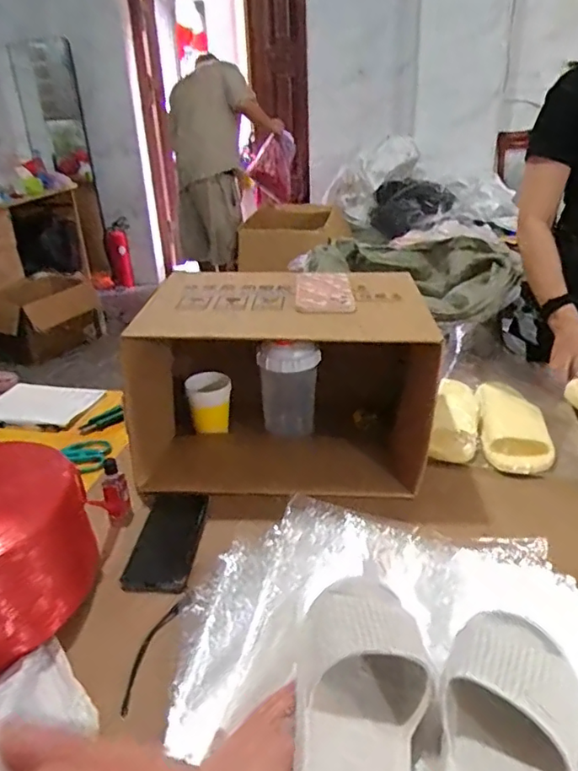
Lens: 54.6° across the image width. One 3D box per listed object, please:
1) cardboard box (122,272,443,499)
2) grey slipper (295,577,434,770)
[{"bbox_3d":[-0.008,-0.005,0.833,0.421,0.251,0.239,2,28,10],"label":"cardboard box"},{"bbox_3d":[0.061,0.268,0.468,0.105,0.073,0.249,2,41,9],"label":"grey slipper"}]

